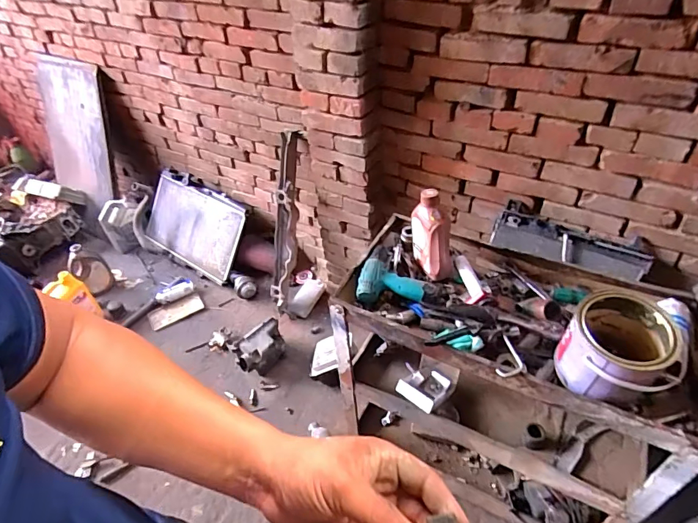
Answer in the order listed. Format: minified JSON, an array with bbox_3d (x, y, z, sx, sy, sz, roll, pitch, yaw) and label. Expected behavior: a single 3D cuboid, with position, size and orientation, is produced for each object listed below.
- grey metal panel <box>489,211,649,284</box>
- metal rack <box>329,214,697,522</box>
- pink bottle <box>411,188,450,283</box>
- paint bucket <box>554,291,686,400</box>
[{"bbox_3d":[0.684,-0.052,1.343,0.443,0.101,0.064,20,47,24],"label":"grey metal panel"},{"bbox_3d":[0.388,0.317,1.146,0.768,0.796,0.360,19,47,23],"label":"metal rack"},{"bbox_3d":[0.208,-0.063,1.045,0.069,0.219,0.116,-17,44,-14],"label":"pink bottle"},{"bbox_3d":[0.489,0.165,0.780,0.170,0.150,0.163,-2,42,2],"label":"paint bucket"}]

